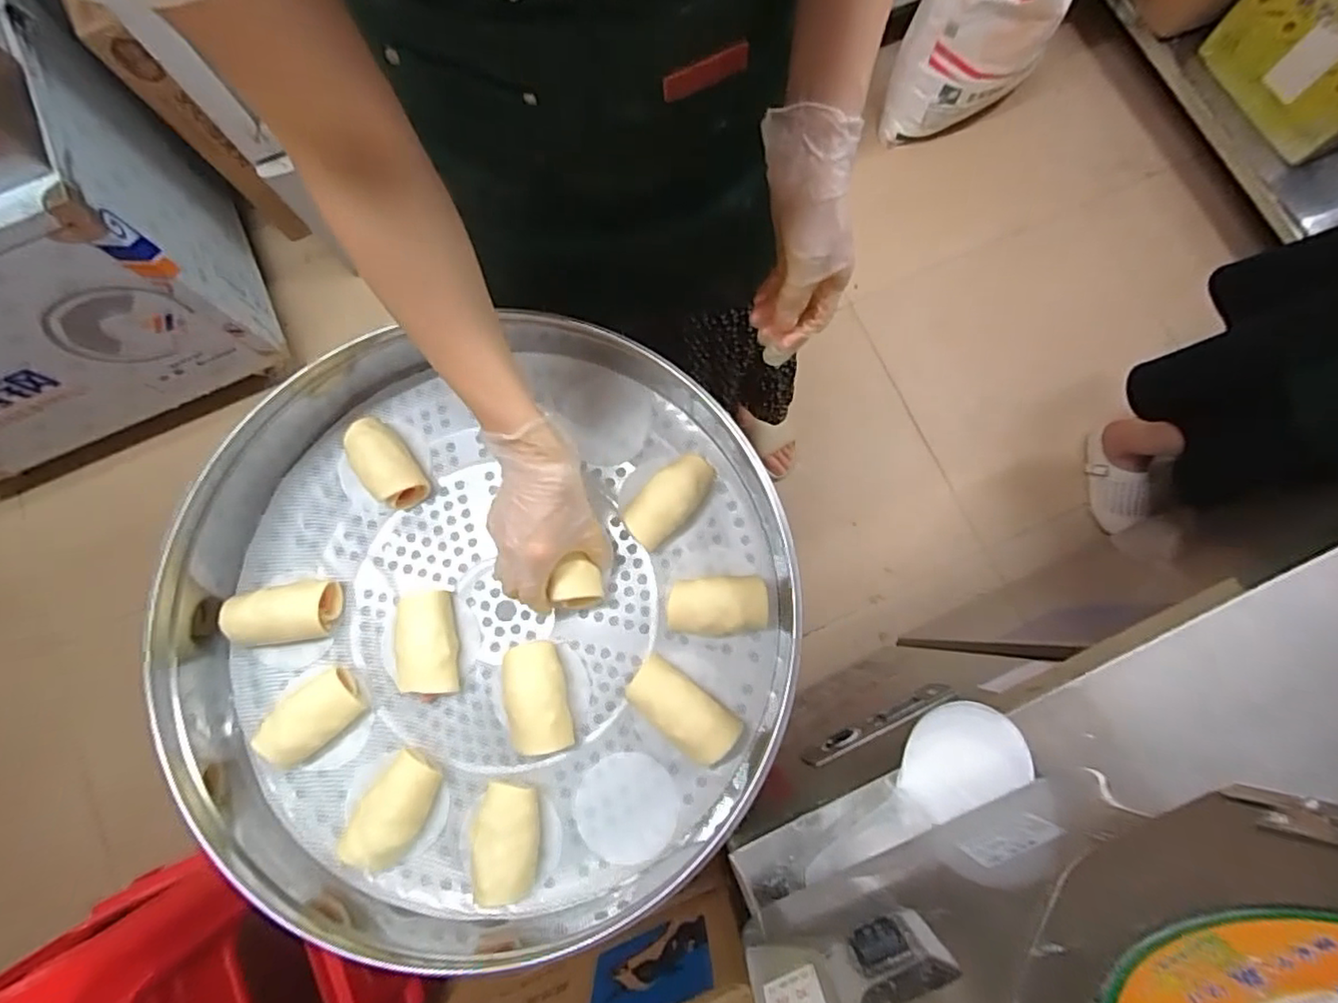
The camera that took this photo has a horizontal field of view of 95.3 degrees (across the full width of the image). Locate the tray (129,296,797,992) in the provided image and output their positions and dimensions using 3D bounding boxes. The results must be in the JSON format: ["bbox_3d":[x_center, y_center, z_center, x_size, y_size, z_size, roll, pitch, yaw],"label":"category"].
[{"bbox_3d":[-0.160,0.098,0.533,0.523,0.101,0.534,0,79,1],"label":"tray"}]

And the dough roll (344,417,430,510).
[{"bbox_3d":[-0.268,-0.035,0.573,0.048,0.035,0.085,-36,80,-6],"label":"dough roll"}]

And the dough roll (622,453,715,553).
[{"bbox_3d":[-0.002,-0.001,0.564,0.054,0.037,0.097,33,81,7],"label":"dough roll"}]

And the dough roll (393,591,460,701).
[{"bbox_3d":[-0.210,0.124,0.531,0.055,0.031,0.087,-7,79,0],"label":"dough roll"}]

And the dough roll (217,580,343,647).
[{"bbox_3d":[-0.351,0.103,0.553,0.092,0.034,0.050,-10,79,-1],"label":"dough roll"}]

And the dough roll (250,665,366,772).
[{"bbox_3d":[-0.313,0.187,0.523,0.088,0.034,0.053,-39,81,-6],"label":"dough roll"}]

